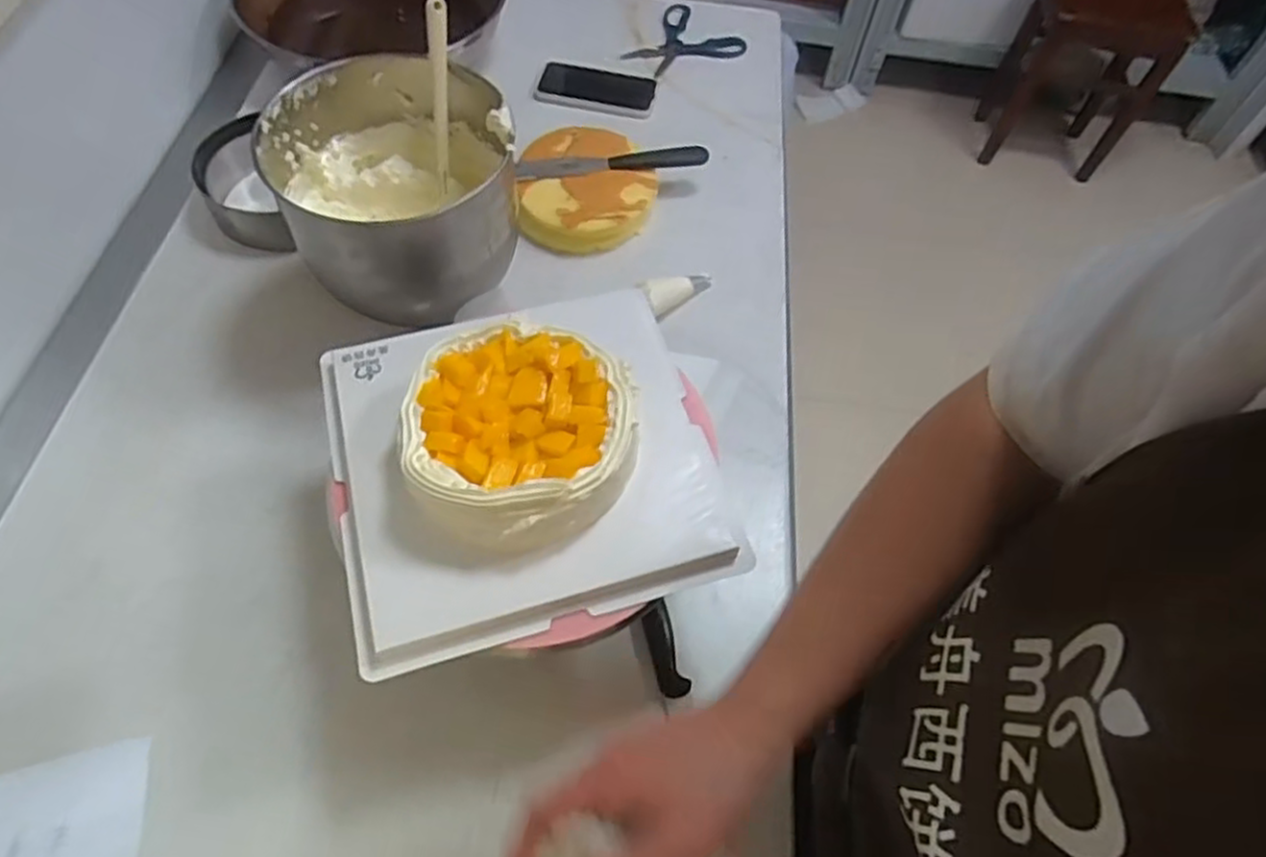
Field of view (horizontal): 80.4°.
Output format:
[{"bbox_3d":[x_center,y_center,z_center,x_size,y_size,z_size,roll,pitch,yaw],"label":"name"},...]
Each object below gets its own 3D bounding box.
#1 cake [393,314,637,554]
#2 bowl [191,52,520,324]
[{"bbox_3d":[-0.081,0.003,0.552,0.161,0.059,0.164,2,59,-3],"label":"cake"},{"bbox_3d":[-0.233,-0.221,0.744,0.226,0.161,0.246,0,59,-4],"label":"bowl"}]

